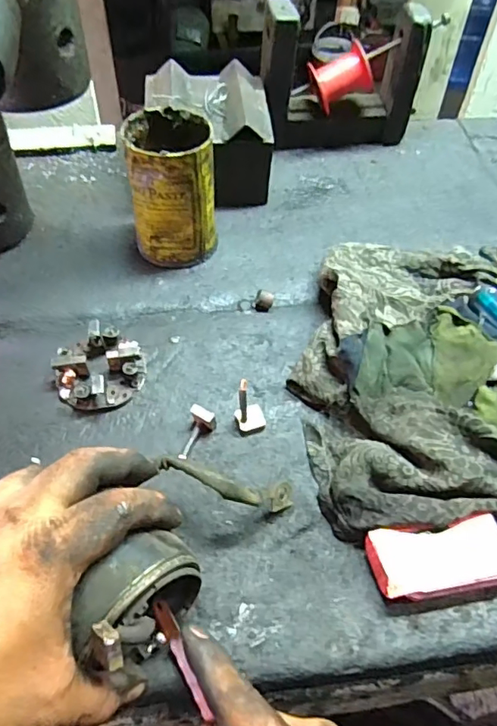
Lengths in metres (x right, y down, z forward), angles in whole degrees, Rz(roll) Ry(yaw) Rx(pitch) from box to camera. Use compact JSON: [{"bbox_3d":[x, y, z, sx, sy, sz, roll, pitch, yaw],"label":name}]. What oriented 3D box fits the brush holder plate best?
[{"bbox_3d":[-0.116,0.004,0.417,0.063,0.027,0.063,1,54,-2],"label":"brush holder plate"}]

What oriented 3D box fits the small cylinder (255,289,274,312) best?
[{"bbox_3d":[0.014,-0.055,0.465,0.015,0.015,0.012,5,54,1],"label":"small cylinder"}]

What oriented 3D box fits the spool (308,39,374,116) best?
[{"bbox_3d":[0.097,-0.303,0.572,0.059,0.050,0.051,-27,17,14],"label":"spool"}]

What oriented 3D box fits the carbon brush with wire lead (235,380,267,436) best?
[{"bbox_3d":[0.001,0.033,0.392,0.021,0.034,0.026,-14,56,-12],"label":"carbon brush with wire lead"}]

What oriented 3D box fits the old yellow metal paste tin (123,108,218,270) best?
[{"bbox_3d":[-0.066,-0.152,0.475,0.072,0.113,0.078,1,54,-2],"label":"old yellow metal paste tin"}]

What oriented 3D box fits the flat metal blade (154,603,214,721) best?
[{"bbox_3d":[-0.037,0.165,0.300,0.009,0.010,0.065,-22,71,-18],"label":"flat metal blade"}]

